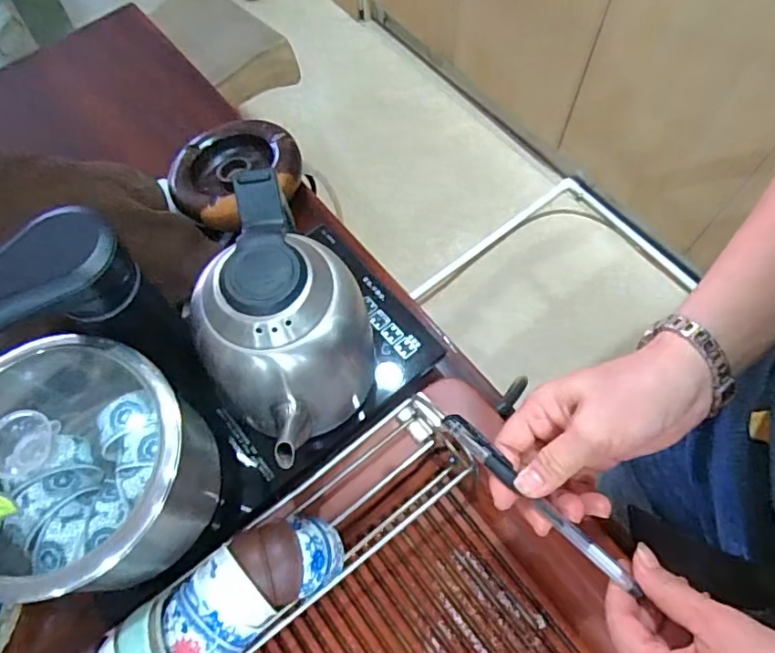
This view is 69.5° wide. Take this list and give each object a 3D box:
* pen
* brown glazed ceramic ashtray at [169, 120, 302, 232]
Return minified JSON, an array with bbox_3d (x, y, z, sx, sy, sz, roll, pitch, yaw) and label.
[{"bbox_3d":[0.090,0.104,0.339,0.142,0.009,0.012,41,70,16],"label":"pen"},{"bbox_3d":[-0.181,-0.184,0.649,0.144,0.045,0.144,-34,69,-13],"label":"brown glazed ceramic ashtray"}]

